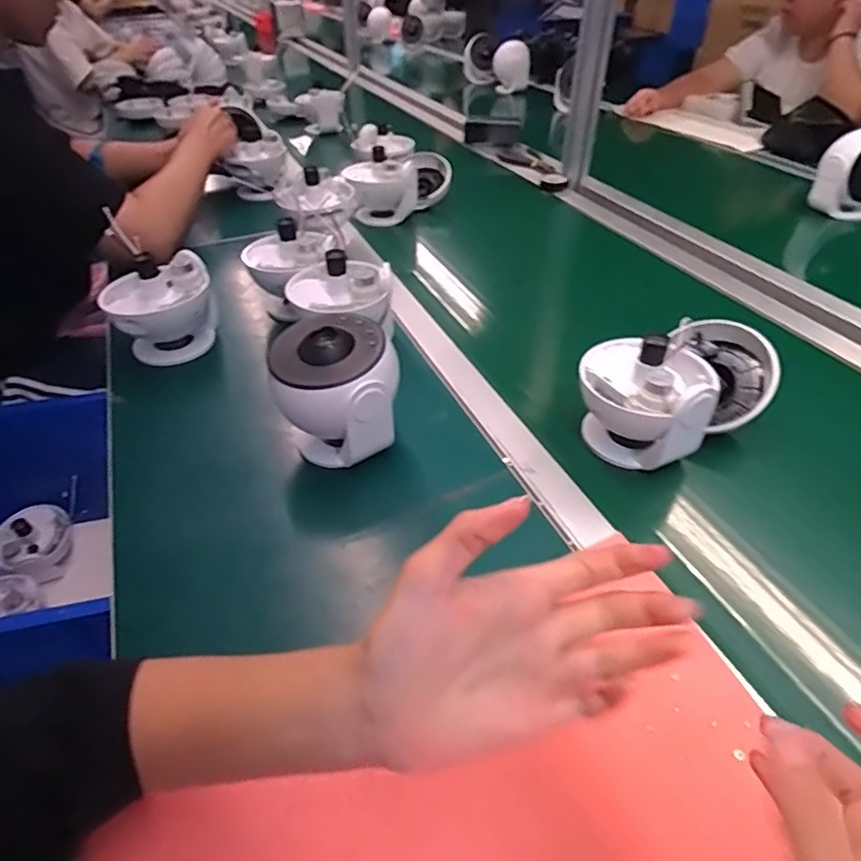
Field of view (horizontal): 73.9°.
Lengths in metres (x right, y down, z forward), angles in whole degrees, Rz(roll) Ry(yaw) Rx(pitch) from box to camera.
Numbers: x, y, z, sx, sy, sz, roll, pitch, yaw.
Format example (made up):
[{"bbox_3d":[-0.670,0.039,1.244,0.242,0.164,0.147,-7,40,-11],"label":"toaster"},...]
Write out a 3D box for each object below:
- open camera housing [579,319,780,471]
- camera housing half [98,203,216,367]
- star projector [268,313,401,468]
[{"bbox_3d":[0.240,-0.043,0.556,0.177,0.105,0.114,-17,42,-21],"label":"open camera housing"},{"bbox_3d":[-0.317,-0.144,0.679,0.120,0.103,0.094,-18,42,-23],"label":"camera housing half"},{"bbox_3d":[-0.087,-0.033,0.535,0.112,0.115,0.100,-5,39,-8],"label":"star projector"}]

